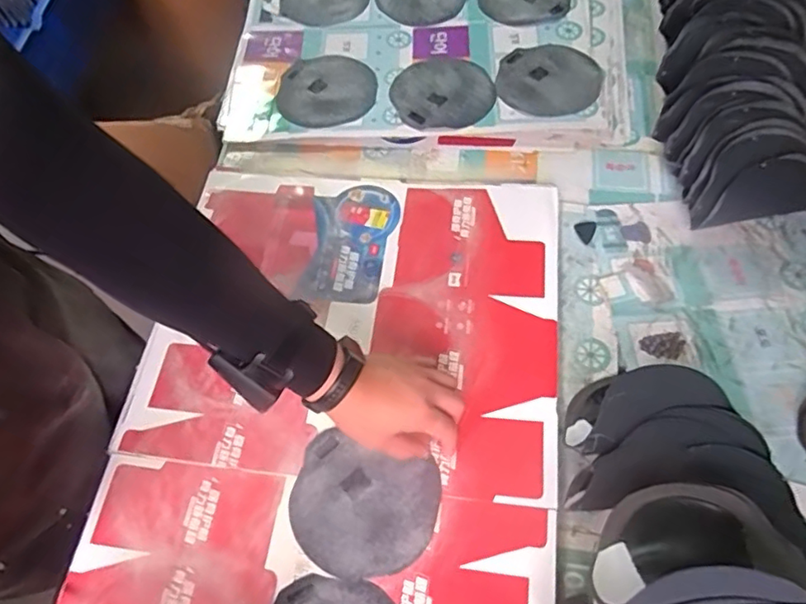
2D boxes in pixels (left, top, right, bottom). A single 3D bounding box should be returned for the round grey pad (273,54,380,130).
[{"bbox_3d":[-0.114,-0.315,0.861,0.146,0.014,0.152,-1,62,1],"label":"round grey pad"}]

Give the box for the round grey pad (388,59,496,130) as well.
[{"bbox_3d":[0.057,-0.301,0.840,0.146,0.009,0.139,-1,62,1],"label":"round grey pad"}]

